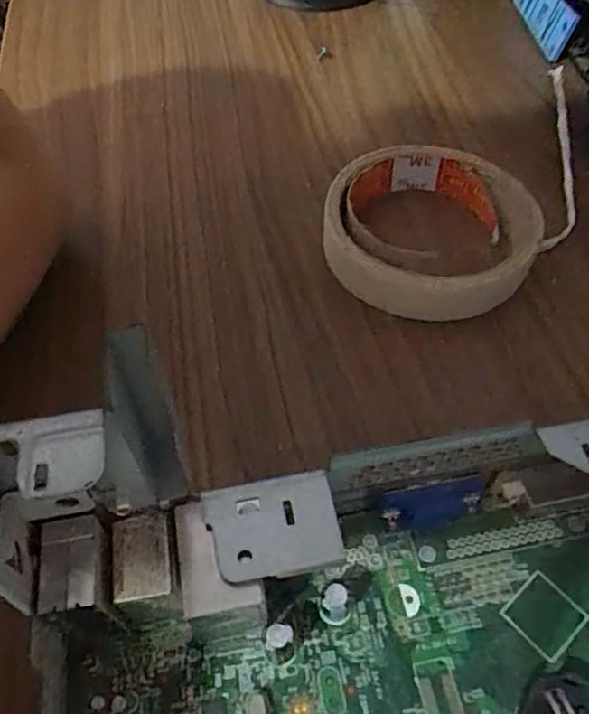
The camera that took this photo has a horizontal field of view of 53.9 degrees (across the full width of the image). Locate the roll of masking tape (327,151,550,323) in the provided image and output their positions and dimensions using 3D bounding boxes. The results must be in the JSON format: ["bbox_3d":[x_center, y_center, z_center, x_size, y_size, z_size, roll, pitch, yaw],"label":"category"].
[{"bbox_3d":[0.057,-0.053,0.246,0.085,0.023,0.082,-1,55,2],"label":"roll of masking tape"}]

